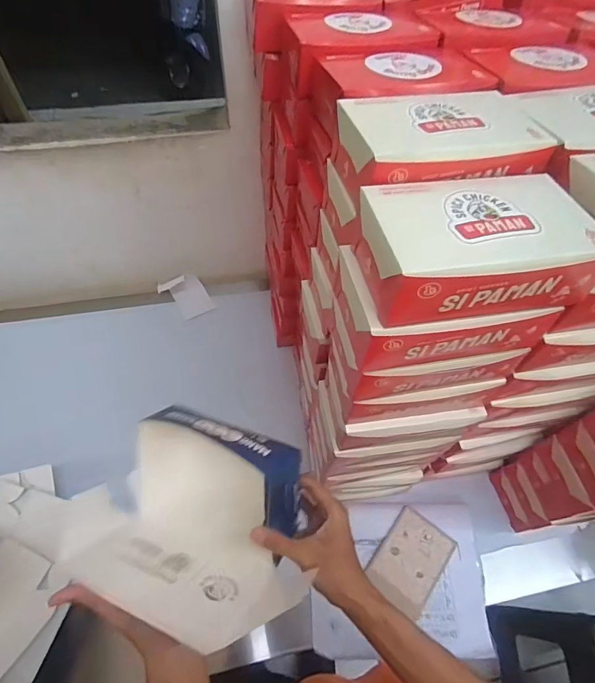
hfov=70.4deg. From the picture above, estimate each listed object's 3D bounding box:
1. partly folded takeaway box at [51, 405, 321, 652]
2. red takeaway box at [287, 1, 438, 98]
[{"bbox_3d":[-0.107,0.183,0.440,0.205,0.129,0.178,18,57,9],"label":"partly folded takeaway box"},{"bbox_3d":[0.078,-0.379,0.543,0.182,0.055,0.133,-17,58,-13],"label":"red takeaway box"}]

